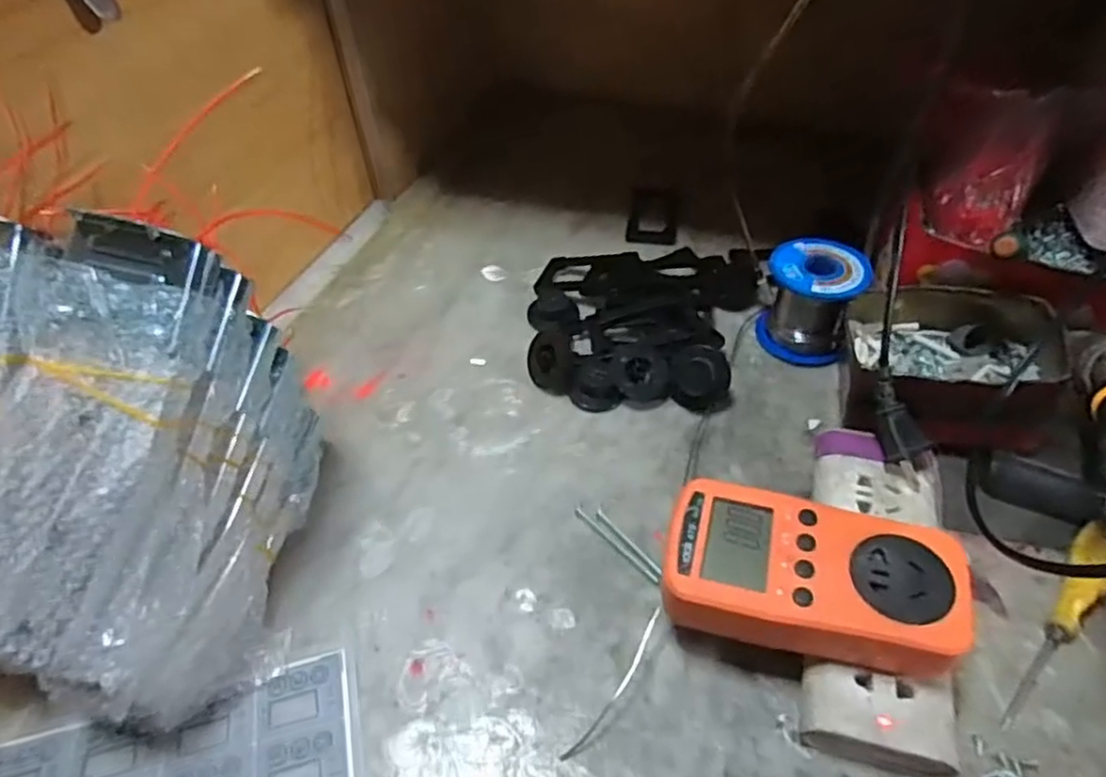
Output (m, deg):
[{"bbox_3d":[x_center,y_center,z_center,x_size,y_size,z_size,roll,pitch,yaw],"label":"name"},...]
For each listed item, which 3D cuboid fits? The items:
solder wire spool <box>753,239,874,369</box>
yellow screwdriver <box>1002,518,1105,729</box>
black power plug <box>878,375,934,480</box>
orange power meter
[{"bbox_3d":[0.176,-0.060,0.470,0.060,0.065,0.060,16,51,16],"label":"solder wire spool"},{"bbox_3d":[0.256,0.110,0.335,0.019,0.023,0.131,31,56,27],"label":"yellow screwdriver"},{"bbox_3d":[0.190,0.021,0.375,0.021,0.016,0.055,-16,81,-11],"label":"black power plug"},{"bbox_3d":[0.117,0.088,0.315,0.125,0.033,0.067,13,50,16],"label":"orange power meter"}]

